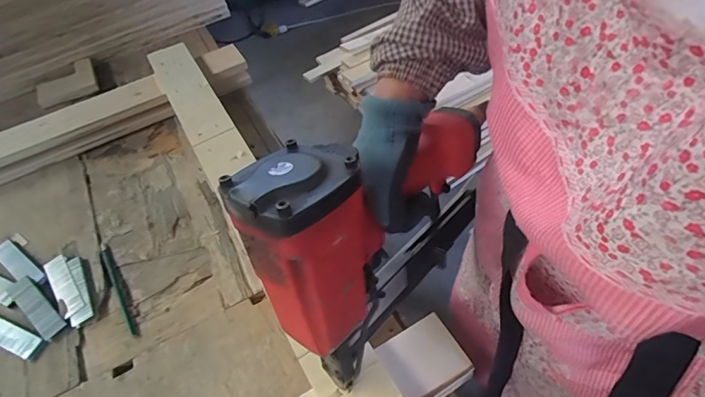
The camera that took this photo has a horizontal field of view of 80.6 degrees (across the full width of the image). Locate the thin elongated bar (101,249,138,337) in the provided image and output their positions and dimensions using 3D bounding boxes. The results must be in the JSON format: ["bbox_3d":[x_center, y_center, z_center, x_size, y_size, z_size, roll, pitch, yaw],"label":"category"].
[{"bbox_3d":[-0.319,0.124,0.570,0.012,0.008,0.153,-30,56,-18],"label":"thin elongated bar"}]

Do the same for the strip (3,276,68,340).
[{"bbox_3d":[-0.415,0.142,0.546,0.105,0.013,0.030,30,60,24],"label":"strip"}]

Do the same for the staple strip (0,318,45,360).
[{"bbox_3d":[-0.441,0.173,0.528,0.103,0.009,0.028,16,56,16],"label":"staple strip"}]

